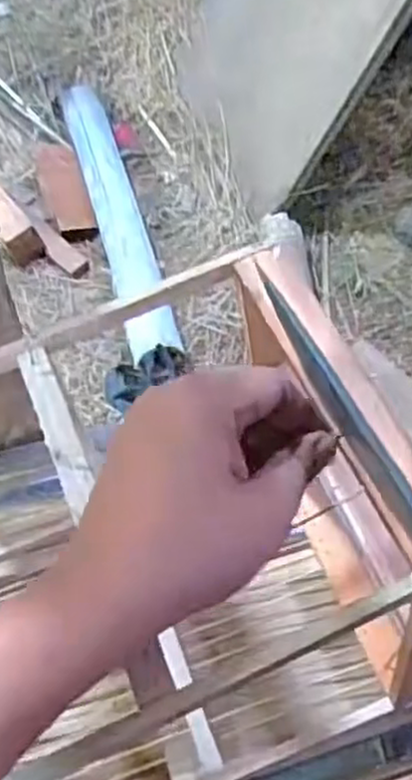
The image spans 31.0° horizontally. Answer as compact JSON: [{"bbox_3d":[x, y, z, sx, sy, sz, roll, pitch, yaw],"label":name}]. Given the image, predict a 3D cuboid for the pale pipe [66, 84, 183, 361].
[{"bbox_3d":[-0.159,-0.332,1.320,0.086,0.071,0.737,-12,56,-9],"label":"pale pipe"}]

